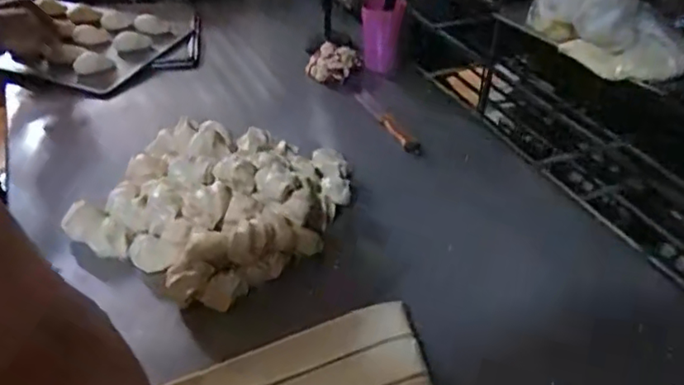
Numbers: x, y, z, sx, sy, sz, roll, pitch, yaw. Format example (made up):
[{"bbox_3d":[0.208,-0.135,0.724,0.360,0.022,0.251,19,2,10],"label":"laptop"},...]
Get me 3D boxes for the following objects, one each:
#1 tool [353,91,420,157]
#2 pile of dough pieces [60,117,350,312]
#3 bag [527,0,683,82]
[{"bbox_3d":[0.081,-0.133,1.106,0.021,0.018,0.187,-24,57,-28],"label":"tool"},{"bbox_3d":[-0.179,-0.003,0.862,0.316,0.075,0.323,20,42,24],"label":"pile of dough pieces"},{"bbox_3d":[0.368,-0.248,0.839,0.117,0.124,0.226,-9,39,-11],"label":"bag"}]

